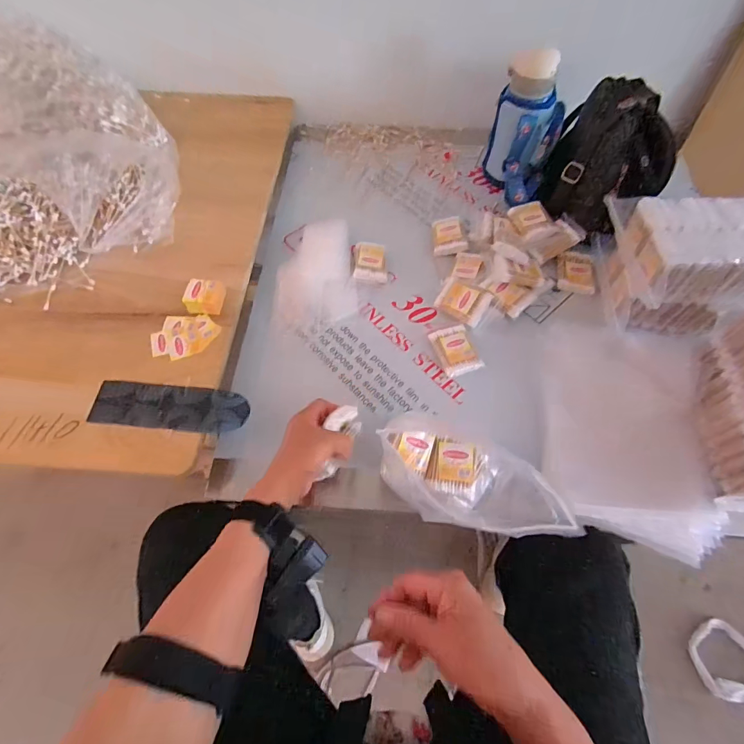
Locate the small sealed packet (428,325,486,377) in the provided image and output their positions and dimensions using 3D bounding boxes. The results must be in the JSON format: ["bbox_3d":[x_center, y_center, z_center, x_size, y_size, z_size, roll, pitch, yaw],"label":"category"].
[{"bbox_3d":[0.124,-0.032,0.586,0.056,0.016,0.076,-17,63,-8],"label":"small sealed packet"}]

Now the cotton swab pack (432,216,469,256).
[{"bbox_3d":[0.135,-0.238,0.688,0.055,0.019,0.077,-6,68,14],"label":"cotton swab pack"}]

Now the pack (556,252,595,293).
[{"bbox_3d":[0.332,-0.161,0.644,0.054,0.020,0.073,12,63,6],"label":"pack"}]

